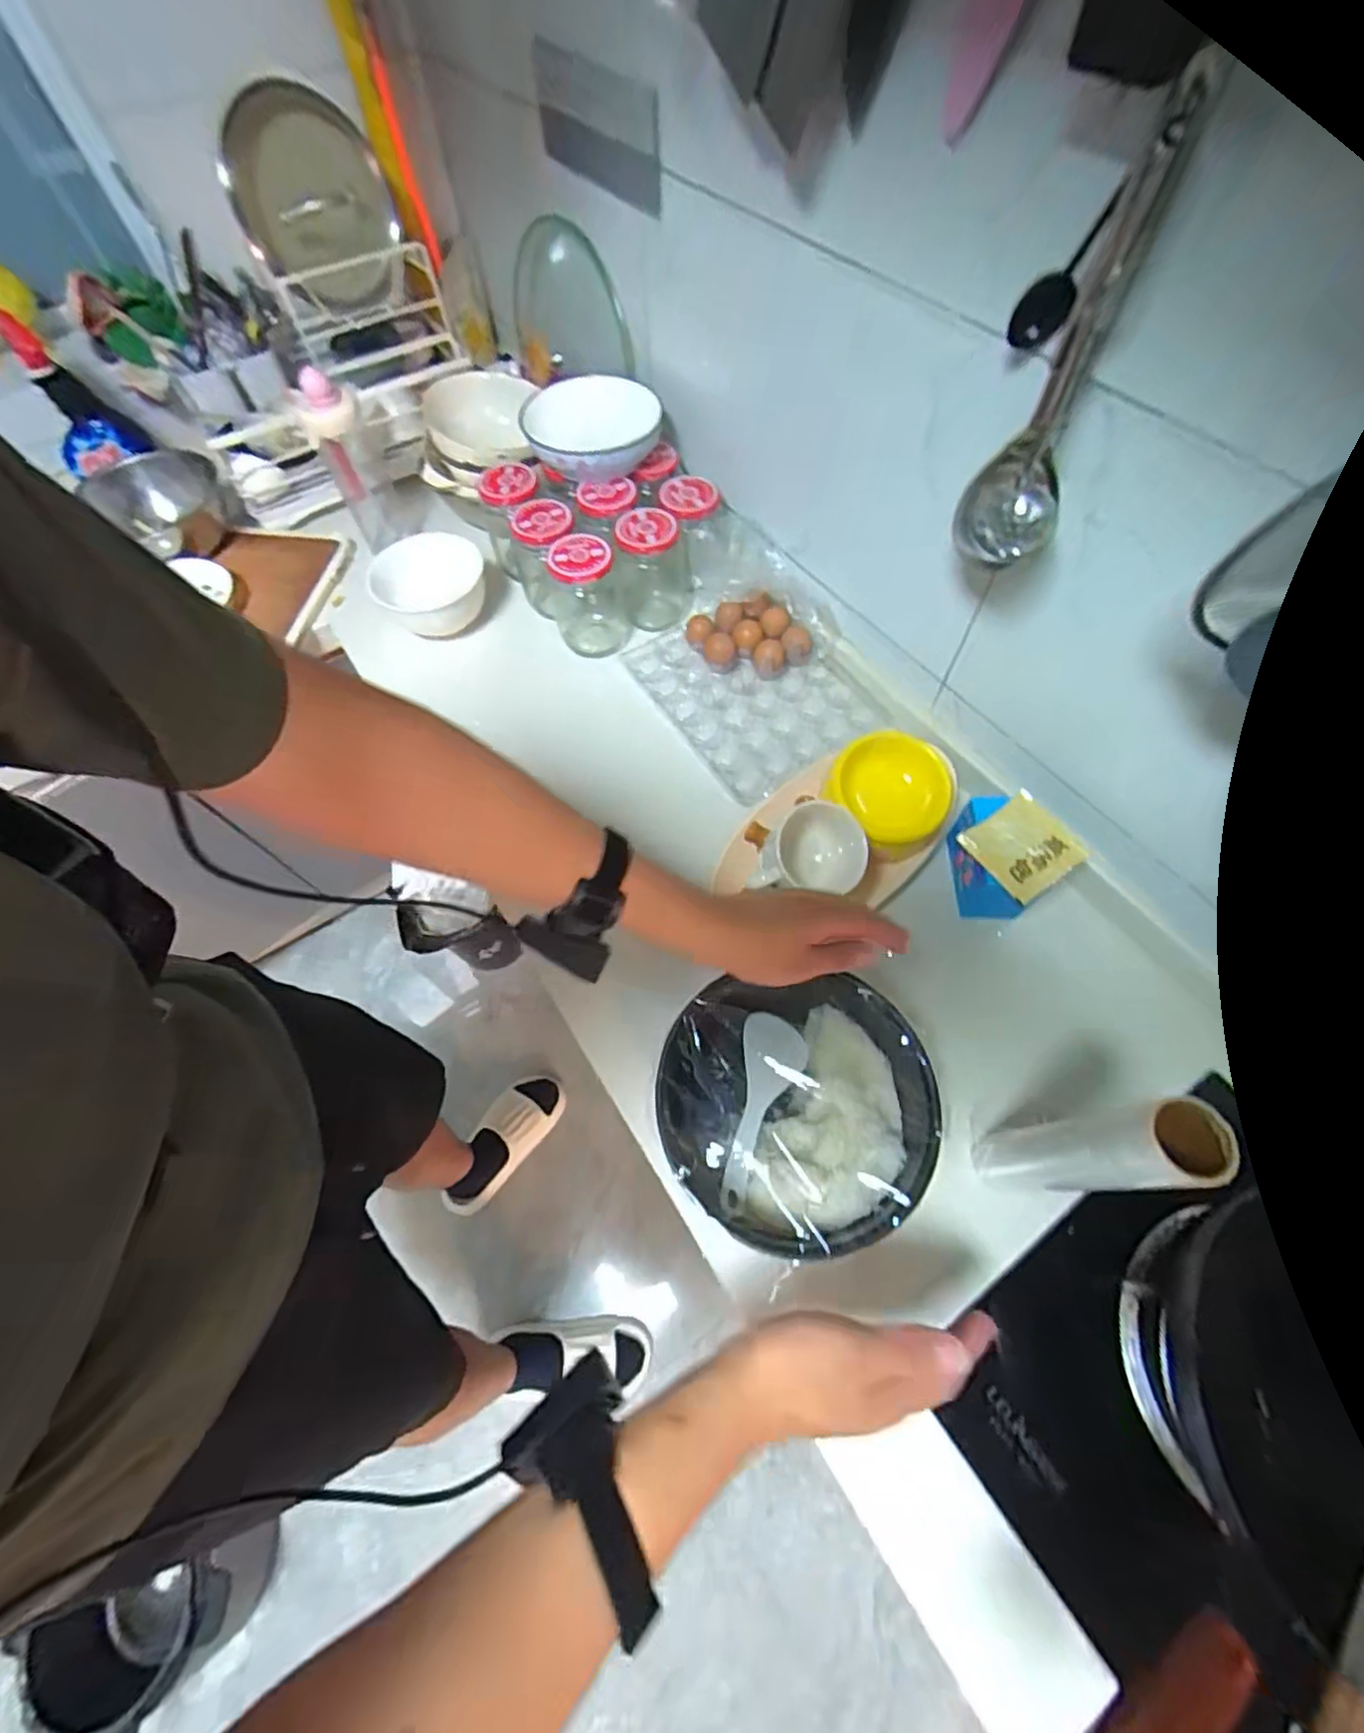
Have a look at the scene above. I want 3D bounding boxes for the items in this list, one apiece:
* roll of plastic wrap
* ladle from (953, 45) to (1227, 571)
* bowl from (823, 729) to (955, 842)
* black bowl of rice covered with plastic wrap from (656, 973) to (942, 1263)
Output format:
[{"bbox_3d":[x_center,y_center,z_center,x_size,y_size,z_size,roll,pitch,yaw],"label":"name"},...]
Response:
[{"bbox_3d":[0.285,0.210,0.456,0.046,0.253,0.047,-1,64,2],"label":"roll of plastic wrap"},{"bbox_3d":[0.264,-0.331,0.439,0.074,0.257,0.072,20,66,12],"label":"ladle"},{"bbox_3d":[0.220,-0.082,0.661,0.124,0.061,0.104,34,70,18],"label":"bowl"},{"bbox_3d":[0.091,0.208,0.530,0.205,0.122,0.187,-1,63,2],"label":"black bowl of rice covered with plastic wrap"}]

